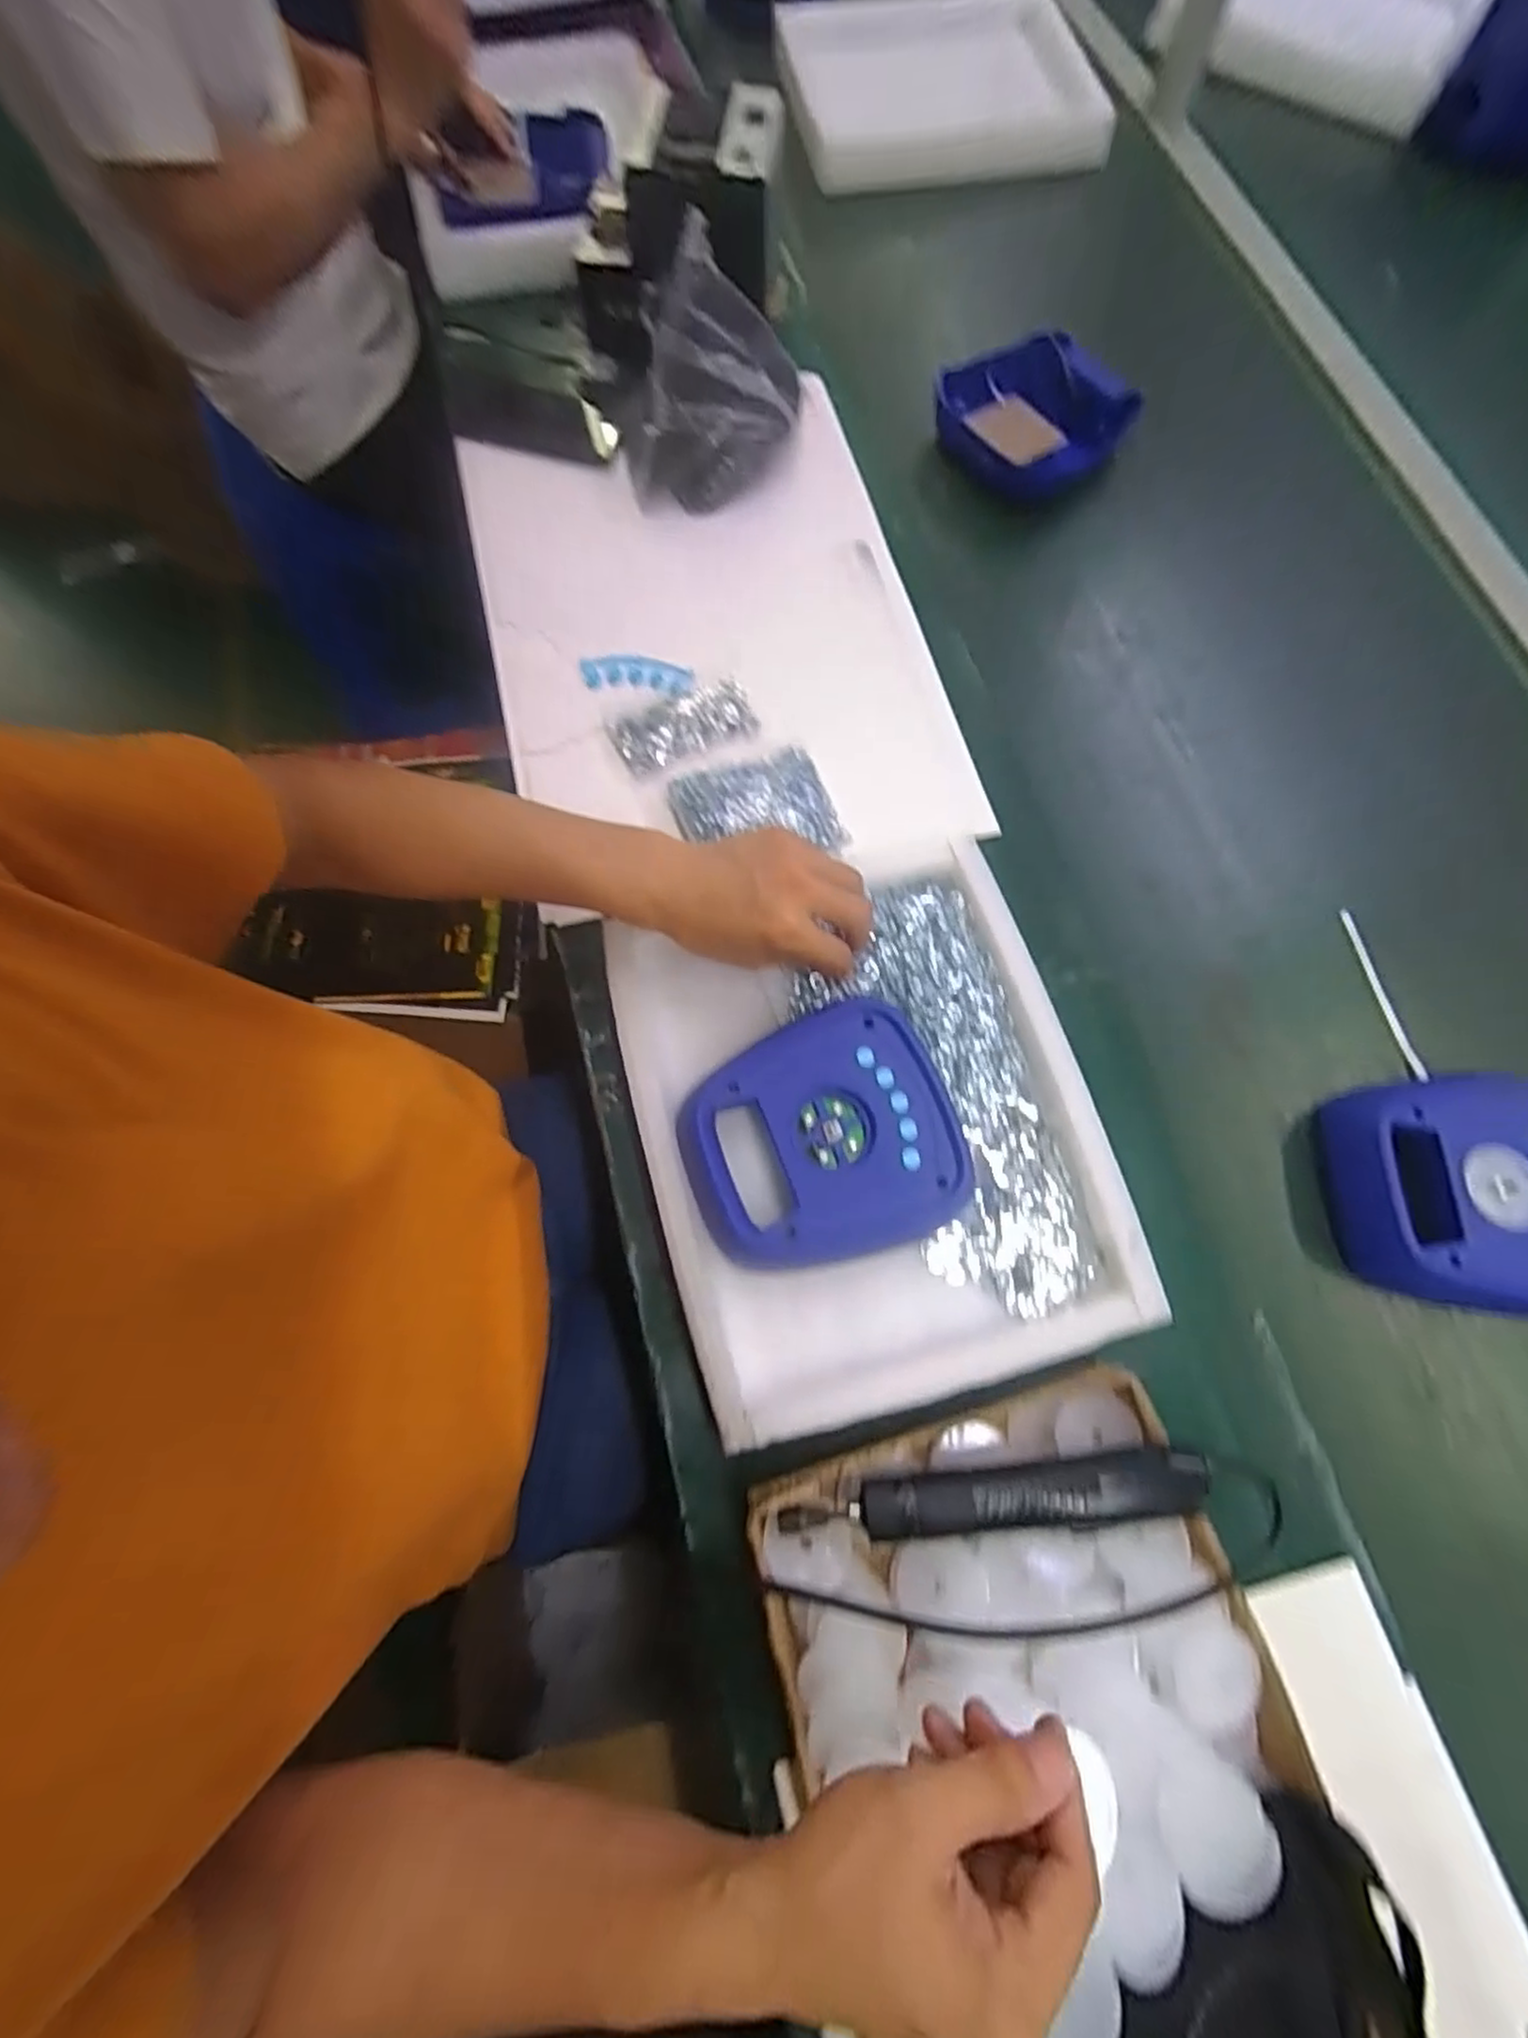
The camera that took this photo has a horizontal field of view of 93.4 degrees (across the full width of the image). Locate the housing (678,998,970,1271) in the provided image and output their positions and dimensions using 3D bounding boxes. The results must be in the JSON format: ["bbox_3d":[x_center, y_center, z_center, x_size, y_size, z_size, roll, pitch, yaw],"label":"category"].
[{"bbox_3d":[0.035,0.079,0.470,0.173,0.028,0.150,-19,73,-7],"label":"housing"}]

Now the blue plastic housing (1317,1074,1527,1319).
[{"bbox_3d":[0.491,0.120,0.498,0.163,0.049,0.157,1,72,0],"label":"blue plastic housing"}]

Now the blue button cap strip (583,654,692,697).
[{"bbox_3d":[-0.111,-0.302,0.631,0.100,0.008,0.039,13,72,4],"label":"blue button cap strip"}]

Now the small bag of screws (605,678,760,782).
[{"bbox_3d":[-0.068,-0.248,0.610,0.120,0.016,0.068,-19,73,-7],"label":"small bag of screws"}]

